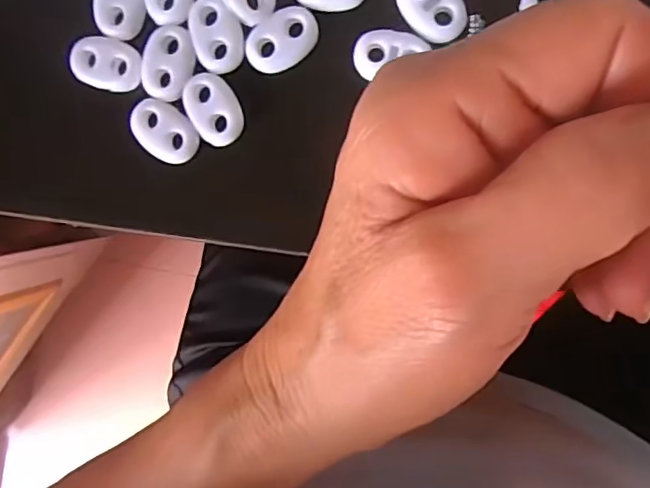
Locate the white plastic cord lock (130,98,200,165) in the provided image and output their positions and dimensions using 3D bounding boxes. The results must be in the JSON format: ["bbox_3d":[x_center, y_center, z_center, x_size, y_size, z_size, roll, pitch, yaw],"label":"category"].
[{"bbox_3d":[-0.050,-0.035,0.183,0.022,0.004,0.014,41,98,3],"label":"white plastic cord lock"}]

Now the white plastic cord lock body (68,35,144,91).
[{"bbox_3d":[-0.068,-0.056,0.181,0.022,0.004,0.015,15,98,5],"label":"white plastic cord lock body"}]

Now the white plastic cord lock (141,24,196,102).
[{"bbox_3d":[-0.049,-0.056,0.179,0.016,0.004,0.022,22,99,4],"label":"white plastic cord lock"}]

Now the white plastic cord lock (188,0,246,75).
[{"bbox_3d":[-0.033,-0.064,0.179,0.015,0.005,0.023,-18,91,8],"label":"white plastic cord lock"}]

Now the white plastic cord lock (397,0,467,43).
[{"bbox_3d":[0.031,-0.069,0.169,0.015,0.004,0.023,-39,88,8],"label":"white plastic cord lock"}]

